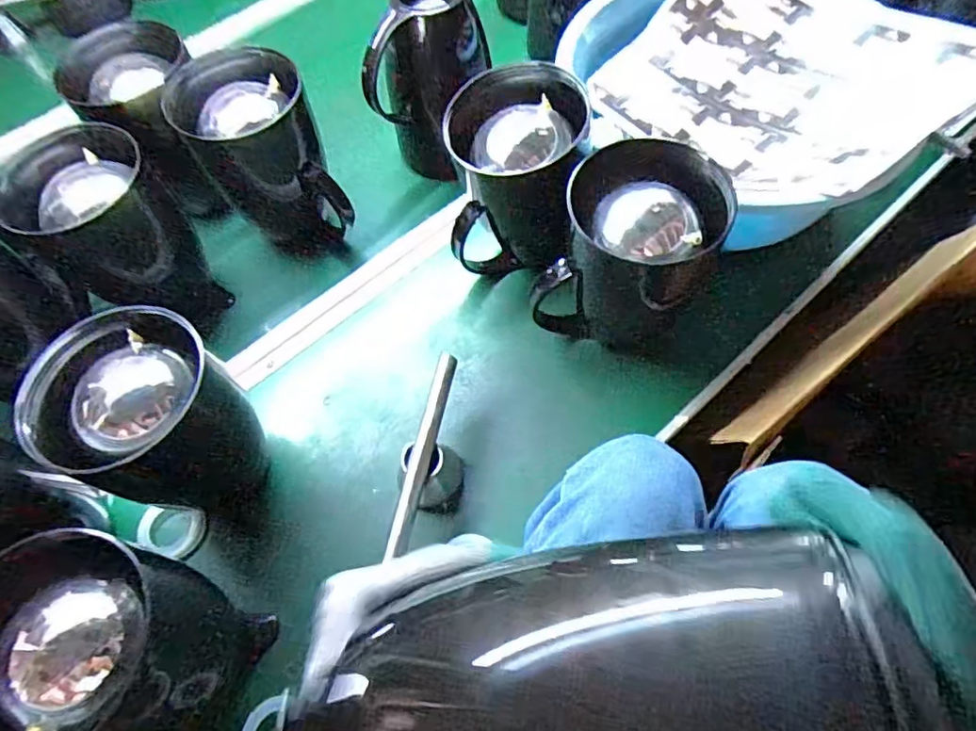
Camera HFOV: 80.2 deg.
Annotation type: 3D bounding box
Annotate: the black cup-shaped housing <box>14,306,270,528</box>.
[{"bbox_3d":[-0.257,0.052,0.482,0.111,0.183,0.128,16,64,12],"label":"black cup-shaped housing"}]

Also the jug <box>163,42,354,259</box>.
[{"bbox_3d":[-0.226,-0.207,0.614,0.117,0.188,0.127,-2,62,3],"label":"jug"}]

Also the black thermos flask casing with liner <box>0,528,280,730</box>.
[{"bbox_3d":[-0.256,0.191,0.397,0.116,0.165,0.137,18,65,13],"label":"black thermos flask casing with liner"}]

